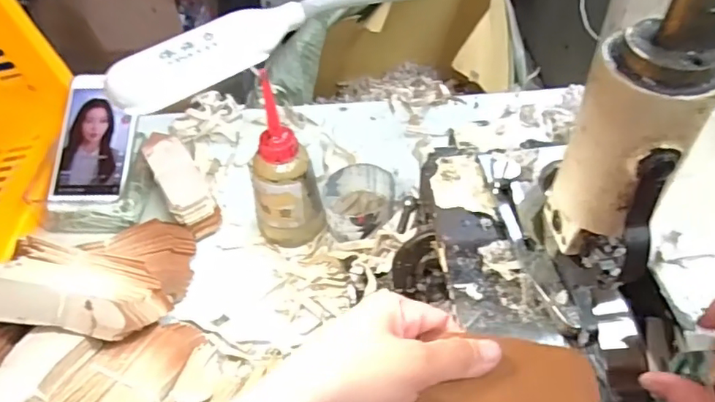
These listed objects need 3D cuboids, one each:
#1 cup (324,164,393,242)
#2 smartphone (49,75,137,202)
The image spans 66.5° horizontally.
[{"bbox_3d":[0.001,0.005,0.538,0.067,0.041,0.072,-2,50,2],"label":"cup"},{"bbox_3d":[-0.270,-0.065,0.560,0.077,0.013,0.140,2,74,4],"label":"smartphone"}]

